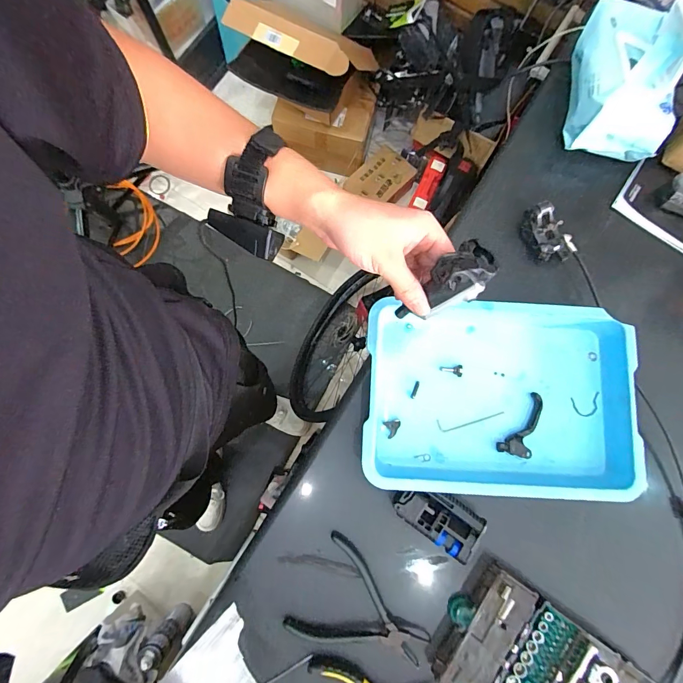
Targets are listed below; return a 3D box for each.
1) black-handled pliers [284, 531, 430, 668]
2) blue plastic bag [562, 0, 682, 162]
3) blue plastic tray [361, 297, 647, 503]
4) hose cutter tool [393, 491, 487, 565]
[{"bbox_3d":[0.026,0.311,0.416,0.147,0.011,0.112,31,81,7],"label":"black-handled pliers"},{"bbox_3d":[0.357,-0.349,0.483,0.111,0.104,0.207,-1,81,-2],"label":"blue plastic bag"},{"bbox_3d":[0.190,0.067,0.447,0.314,0.047,0.219,3,79,2],"label":"blue plastic tray"},{"bbox_3d":[0.111,0.203,0.428,0.099,0.026,0.052,32,81,7],"label":"hose cutter tool"}]

